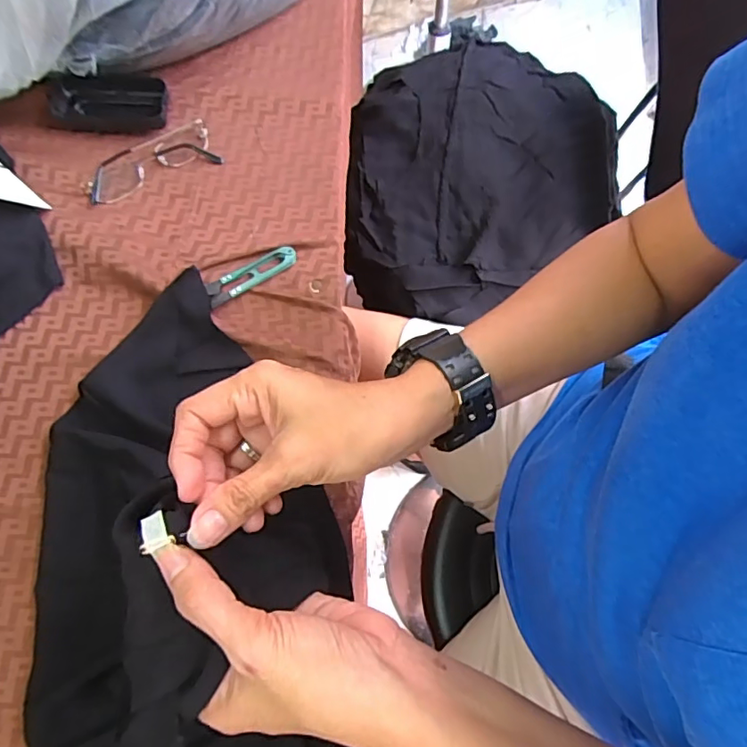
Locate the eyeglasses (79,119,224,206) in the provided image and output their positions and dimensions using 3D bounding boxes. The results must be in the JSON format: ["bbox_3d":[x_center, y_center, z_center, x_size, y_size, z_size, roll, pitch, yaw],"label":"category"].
[{"bbox_3d":[-0.213,-0.202,0.496,0.126,0.021,0.045,-31,74,-9],"label":"eyeglasses"}]

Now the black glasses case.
[{"bbox_3d":[-0.261,-0.263,0.512,0.112,0.023,0.057,-7,72,-2],"label":"black glasses case"}]

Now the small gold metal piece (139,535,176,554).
[{"bbox_3d":[-0.102,0.081,0.246,0.019,0.004,0.005,-22,72,4],"label":"small gold metal piece"}]

